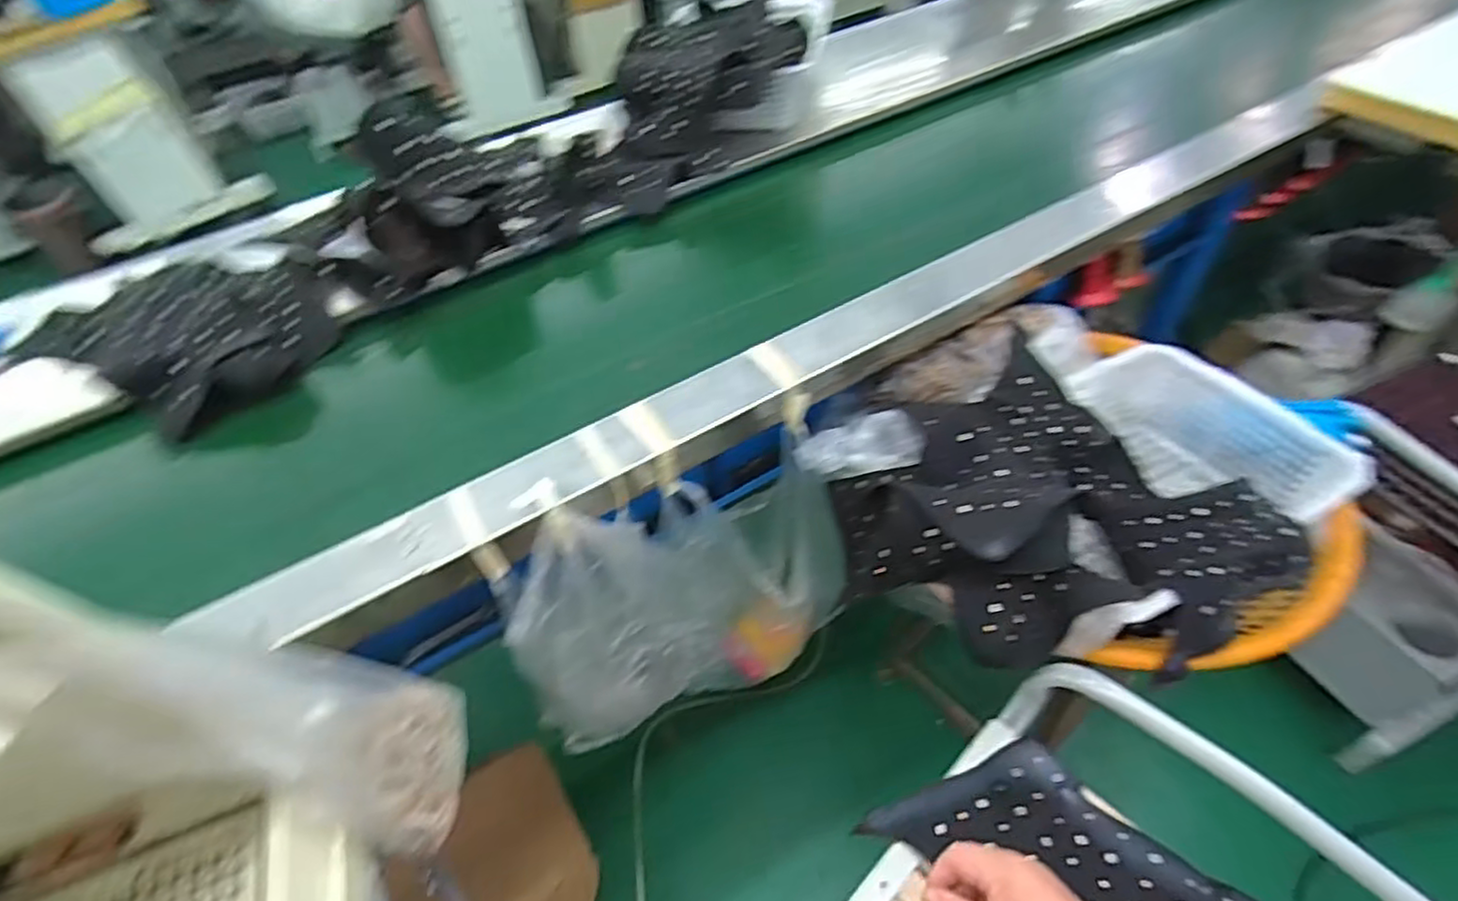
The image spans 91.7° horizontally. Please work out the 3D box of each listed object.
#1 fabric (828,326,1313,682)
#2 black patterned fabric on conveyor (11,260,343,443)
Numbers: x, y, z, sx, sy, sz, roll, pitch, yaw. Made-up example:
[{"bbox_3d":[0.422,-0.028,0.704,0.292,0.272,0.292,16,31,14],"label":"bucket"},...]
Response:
[{"bbox_3d":[0.371,0.074,0.823,0.385,0.184,0.401,-28,51,-18],"label":"fabric"},{"bbox_3d":[-0.757,-0.172,0.999,0.374,0.068,0.294,21,54,23],"label":"black patterned fabric on conveyor"}]

